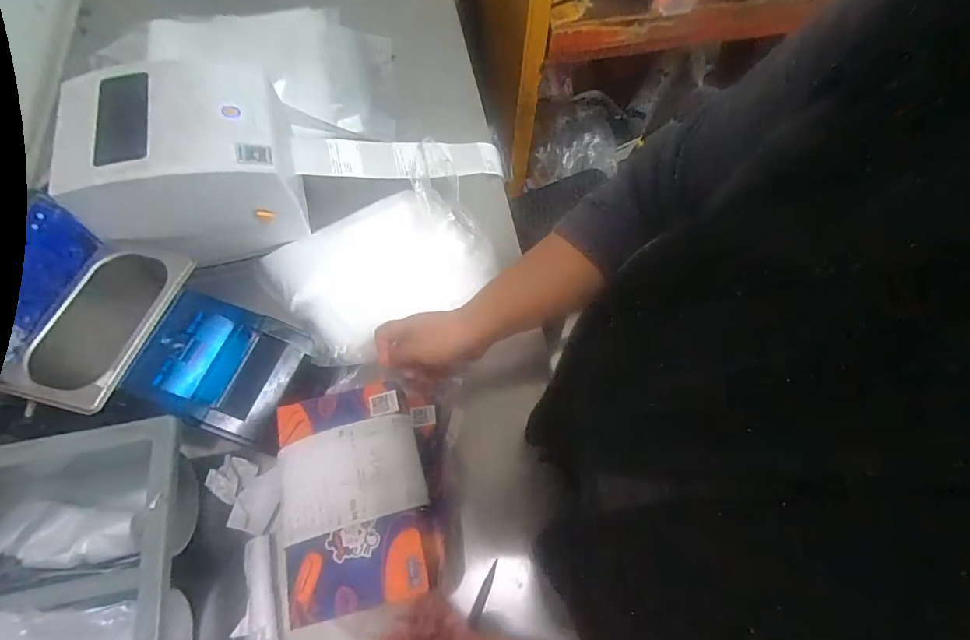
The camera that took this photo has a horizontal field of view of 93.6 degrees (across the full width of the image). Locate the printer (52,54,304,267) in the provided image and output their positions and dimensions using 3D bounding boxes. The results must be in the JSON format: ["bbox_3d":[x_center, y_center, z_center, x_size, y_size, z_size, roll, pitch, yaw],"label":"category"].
[{"bbox_3d":[-0.329,-0.182,0.525,0.202,0.149,0.181,-15,67,-8],"label":"printer"}]

